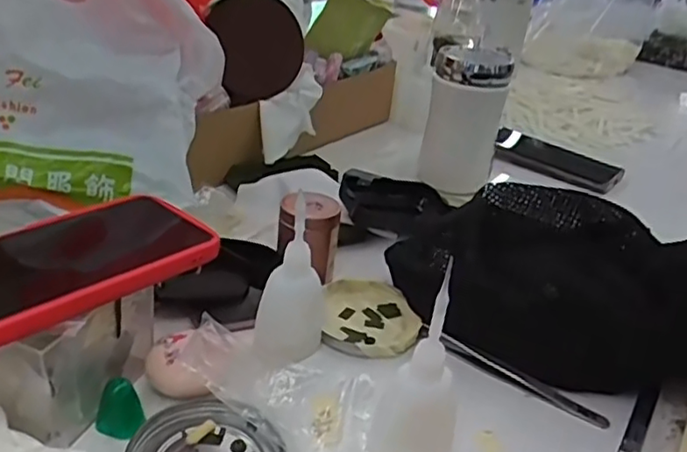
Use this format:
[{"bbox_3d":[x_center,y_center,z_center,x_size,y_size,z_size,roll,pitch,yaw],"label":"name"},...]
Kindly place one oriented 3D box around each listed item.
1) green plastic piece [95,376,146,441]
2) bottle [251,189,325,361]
[{"bbox_3d":[-0.120,0.096,0.342,0.024,0.026,0.016,-3,30,-19],"label":"green plastic piece"},{"bbox_3d":[-0.031,0.037,0.396,0.042,0.097,0.035,6,28,-1],"label":"bottle"}]

